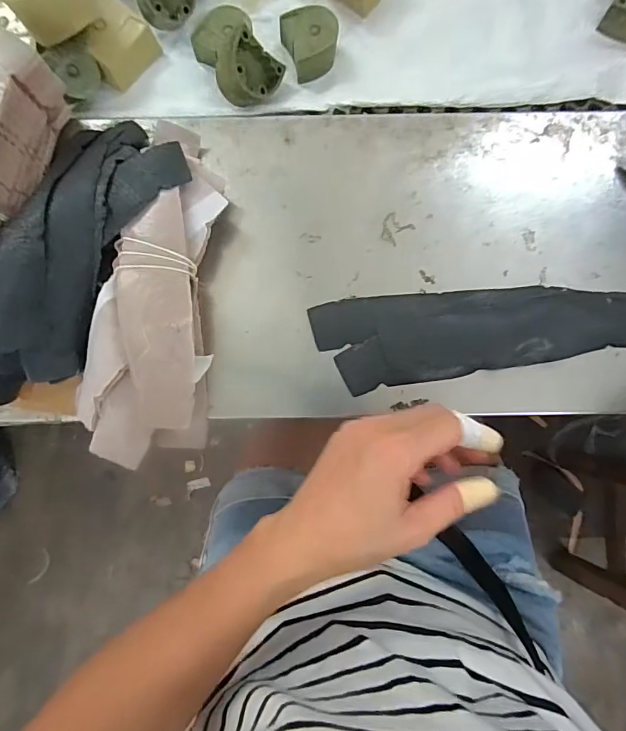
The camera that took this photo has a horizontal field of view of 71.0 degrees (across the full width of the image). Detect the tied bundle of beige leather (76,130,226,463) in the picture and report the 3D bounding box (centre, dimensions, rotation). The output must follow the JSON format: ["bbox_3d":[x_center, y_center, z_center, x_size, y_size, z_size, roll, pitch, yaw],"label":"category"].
[{"bbox_3d":[-0.109,-0.057,0.306,0.081,0.040,0.238,6,81,1],"label":"tied bundle of beige leather"}]

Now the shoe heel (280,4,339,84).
[{"bbox_3d":[-0.001,-0.260,0.352,0.041,0.023,0.045,-14,81,-2],"label":"shoe heel"}]

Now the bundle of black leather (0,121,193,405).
[{"bbox_3d":[-0.174,-0.079,0.301,0.100,0.057,0.214,30,82,4],"label":"bundle of black leather"}]

